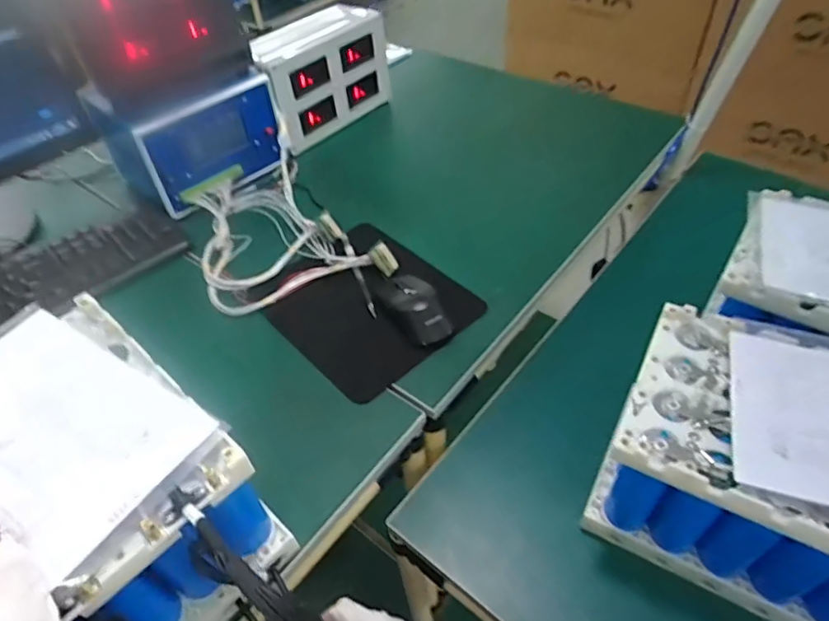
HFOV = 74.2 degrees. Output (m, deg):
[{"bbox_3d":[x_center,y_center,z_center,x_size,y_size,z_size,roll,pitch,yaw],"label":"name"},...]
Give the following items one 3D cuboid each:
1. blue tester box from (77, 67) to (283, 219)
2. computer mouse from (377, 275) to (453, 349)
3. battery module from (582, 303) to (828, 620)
[{"bbox_3d":[-0.336,-0.273,0.820,0.182,0.134,0.210,32,57,29],"label":"blue tester box"},{"bbox_3d":[-0.002,-0.004,0.643,0.057,0.033,0.096,-21,49,-15],"label":"computer mouse"},{"bbox_3d":[0.320,0.133,0.491,0.307,0.177,0.200,22,52,23],"label":"battery module"}]

